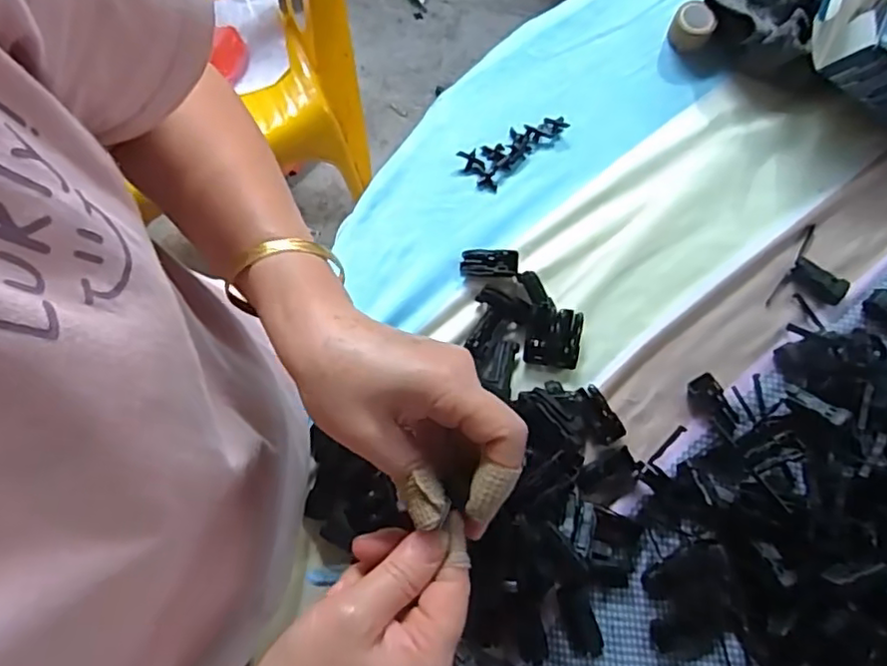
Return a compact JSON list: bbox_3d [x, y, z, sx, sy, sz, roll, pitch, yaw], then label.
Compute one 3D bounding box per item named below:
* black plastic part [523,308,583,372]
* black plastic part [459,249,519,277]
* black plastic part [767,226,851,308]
[{"bbox_3d":[0.088,0.003,0.498,0.044,0.022,0.047,8,76,2],"label":"black plastic part"},{"bbox_3d":[0.037,-0.058,0.518,0.047,0.009,0.022,0,75,12],"label":"black plastic part"},{"bbox_3d":[0.312,-0.048,0.521,0.048,0.013,0.078,31,77,7],"label":"black plastic part"}]

